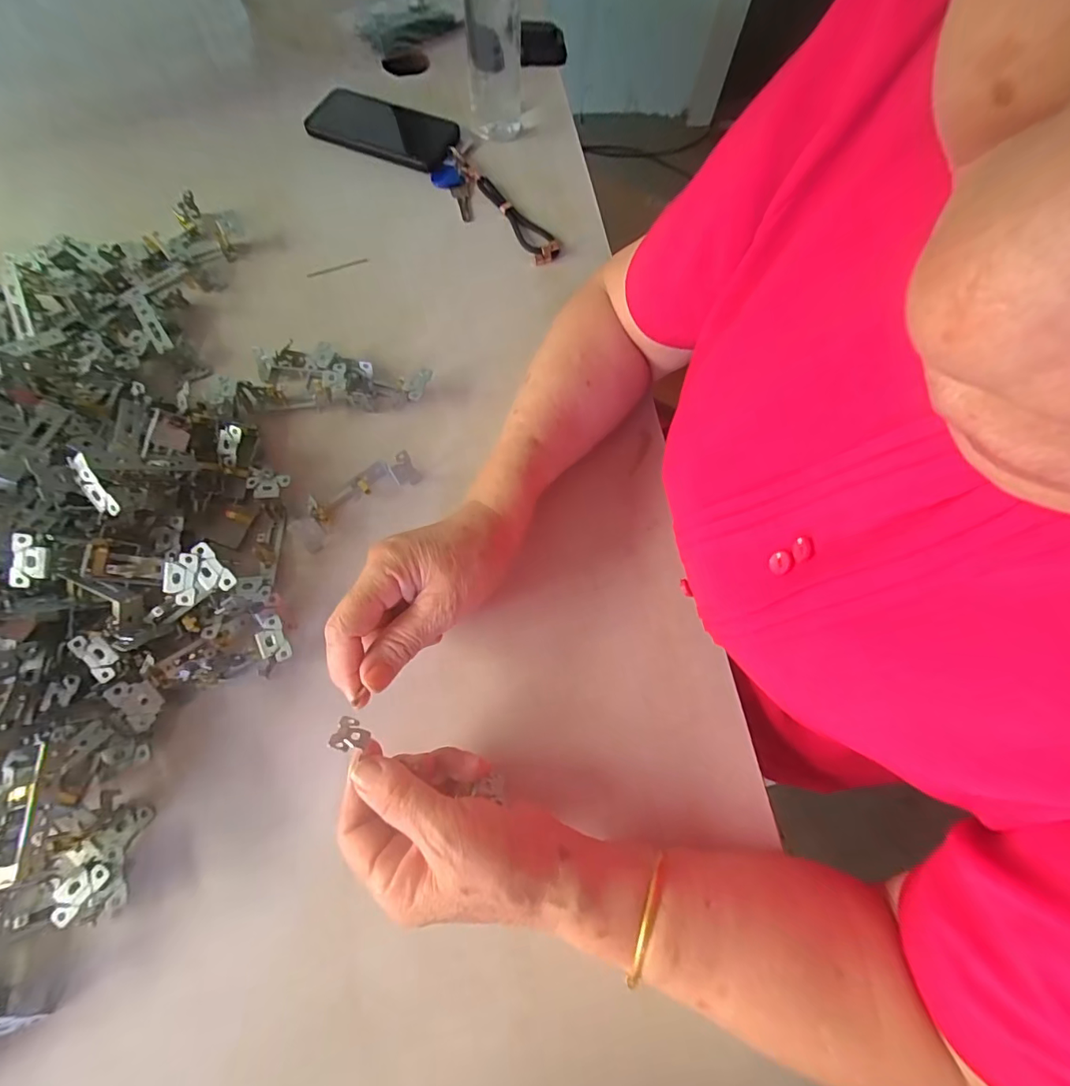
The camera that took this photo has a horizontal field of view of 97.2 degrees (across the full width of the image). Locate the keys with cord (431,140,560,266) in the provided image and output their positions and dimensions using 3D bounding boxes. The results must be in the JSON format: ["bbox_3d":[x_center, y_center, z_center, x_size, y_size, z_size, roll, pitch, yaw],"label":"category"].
[{"bbox_3d":[-0.050,-0.371,0.512,0.065,0.012,0.203,-31,74,-13],"label":"keys with cord"}]

